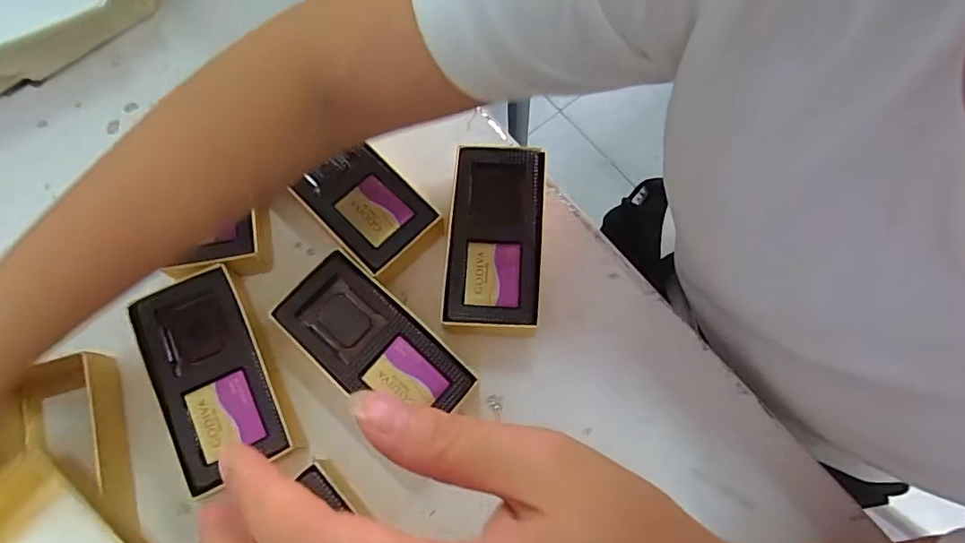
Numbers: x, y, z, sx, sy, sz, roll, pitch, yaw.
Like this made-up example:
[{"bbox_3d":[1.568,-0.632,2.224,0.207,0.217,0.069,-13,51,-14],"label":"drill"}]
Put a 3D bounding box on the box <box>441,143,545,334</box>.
[{"bbox_3d":[0.007,-0.018,0.327,0.055,0.034,0.117,4,72,-1],"label":"box"}]

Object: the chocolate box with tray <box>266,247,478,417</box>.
[{"bbox_3d":[-0.062,0.045,0.305,0.112,0.033,0.055,42,76,11],"label":"chocolate box with tray"}]

